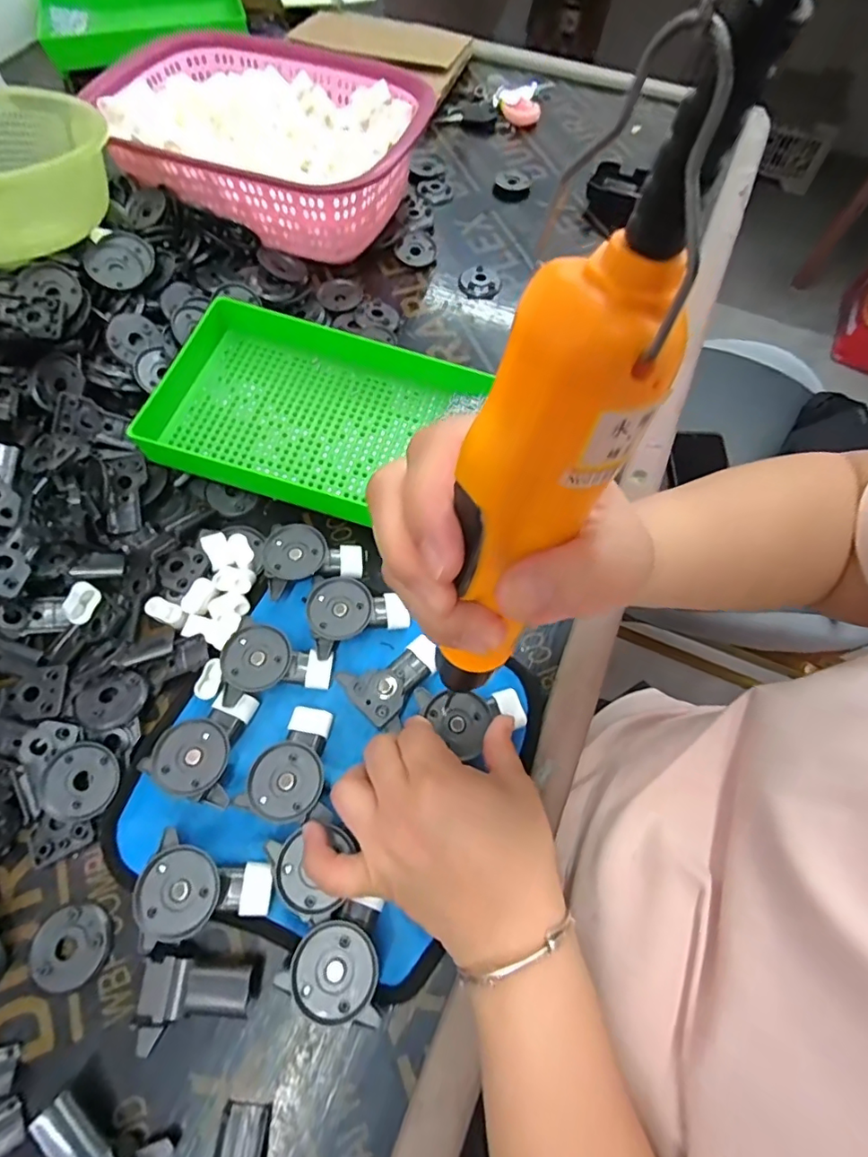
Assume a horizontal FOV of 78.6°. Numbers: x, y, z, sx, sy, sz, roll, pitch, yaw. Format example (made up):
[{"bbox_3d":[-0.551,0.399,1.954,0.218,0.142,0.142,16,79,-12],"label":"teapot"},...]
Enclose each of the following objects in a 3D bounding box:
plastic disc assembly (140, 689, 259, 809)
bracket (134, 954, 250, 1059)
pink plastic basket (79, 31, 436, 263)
[{"bbox_3d":[-0.139,0.097,0.319,0.053,0.023,0.062,15,66,5],"label":"plastic disc assembly"},{"bbox_3d":[-0.121,0.218,0.273,0.053,0.020,0.039,2,66,-1],"label":"bracket"},{"bbox_3d":[-0.163,-0.431,0.531,0.277,0.083,0.225,21,67,7],"label":"pink plastic basket"}]

